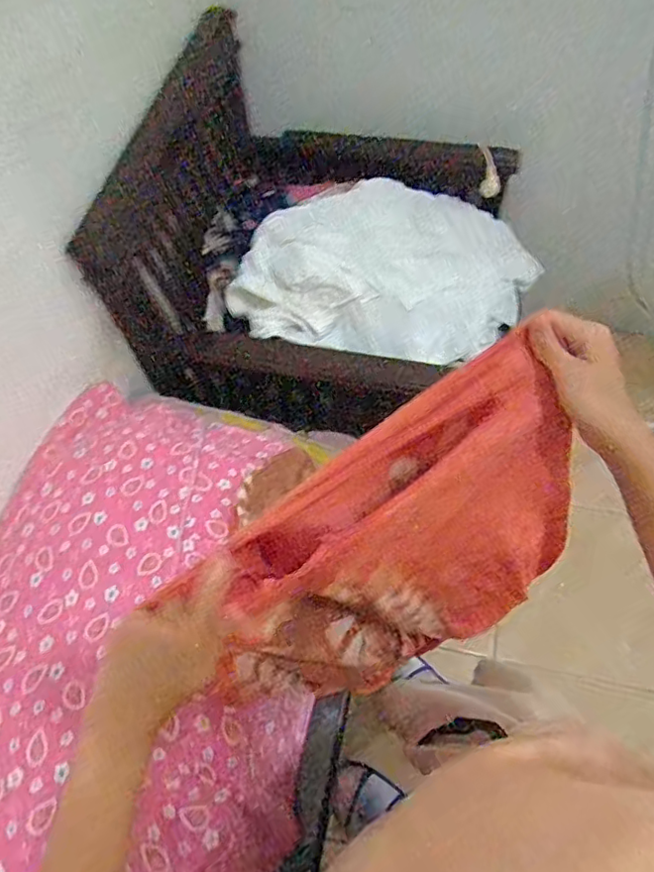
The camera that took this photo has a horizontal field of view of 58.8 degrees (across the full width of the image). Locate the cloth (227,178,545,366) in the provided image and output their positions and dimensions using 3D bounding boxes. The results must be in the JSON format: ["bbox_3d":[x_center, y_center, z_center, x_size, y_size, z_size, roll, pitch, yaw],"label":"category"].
[{"bbox_3d":[0.135,-0.339,1.188,0.634,0.202,0.416,-33,65,-14],"label":"cloth"}]

